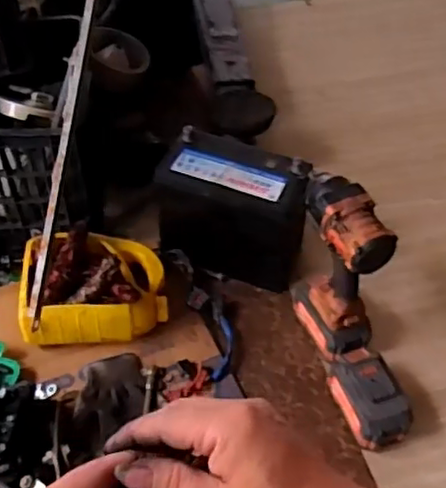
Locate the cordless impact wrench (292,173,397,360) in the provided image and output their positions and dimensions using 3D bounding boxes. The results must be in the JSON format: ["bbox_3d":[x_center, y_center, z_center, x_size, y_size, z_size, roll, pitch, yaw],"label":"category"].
[{"bbox_3d":[0.168,0.024,0.939,0.081,0.251,0.183,-17,52,-15],"label":"cordless impact wrench"}]

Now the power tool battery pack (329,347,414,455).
[{"bbox_3d":[0.209,0.221,0.926,0.077,0.087,0.139,-14,51,-13],"label":"power tool battery pack"}]

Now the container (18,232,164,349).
[{"bbox_3d":[-0.203,0.065,0.994,0.220,0.097,0.177,-11,51,-11],"label":"container"}]

